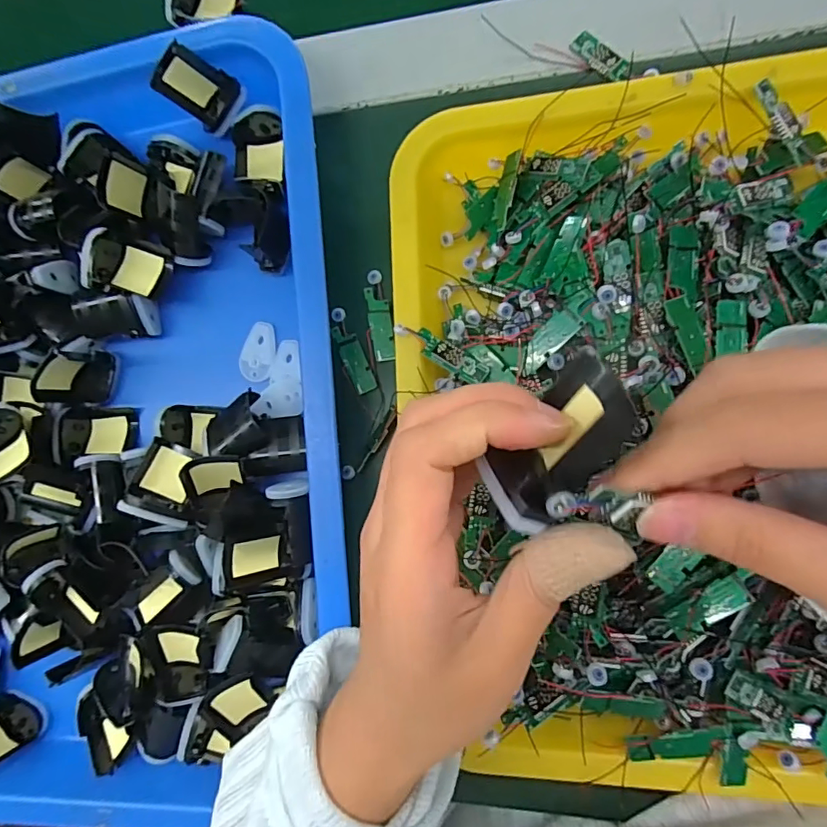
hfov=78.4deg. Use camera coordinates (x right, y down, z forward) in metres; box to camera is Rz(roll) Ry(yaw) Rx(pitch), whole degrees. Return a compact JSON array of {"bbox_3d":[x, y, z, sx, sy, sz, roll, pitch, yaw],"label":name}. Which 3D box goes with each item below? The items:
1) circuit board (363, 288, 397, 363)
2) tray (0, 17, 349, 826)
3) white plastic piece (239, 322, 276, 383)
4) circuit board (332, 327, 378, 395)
[{"bbox_3d":[-0.019,-0.051,0.294,0.013,0.004,0.042,-9,87,-16],"label":"circuit board"},{"bbox_3d":[-0.200,0.008,0.304,0.328,0.048,0.425,-5,87,10],"label":"tray"},{"bbox_3d":[-0.093,-0.037,0.303,0.019,0.004,0.035,7,89,11],"label":"white plastic piece"},{"bbox_3d":[-0.034,-0.032,0.297,0.013,0.006,0.042,-27,83,8],"label":"circuit board"}]

